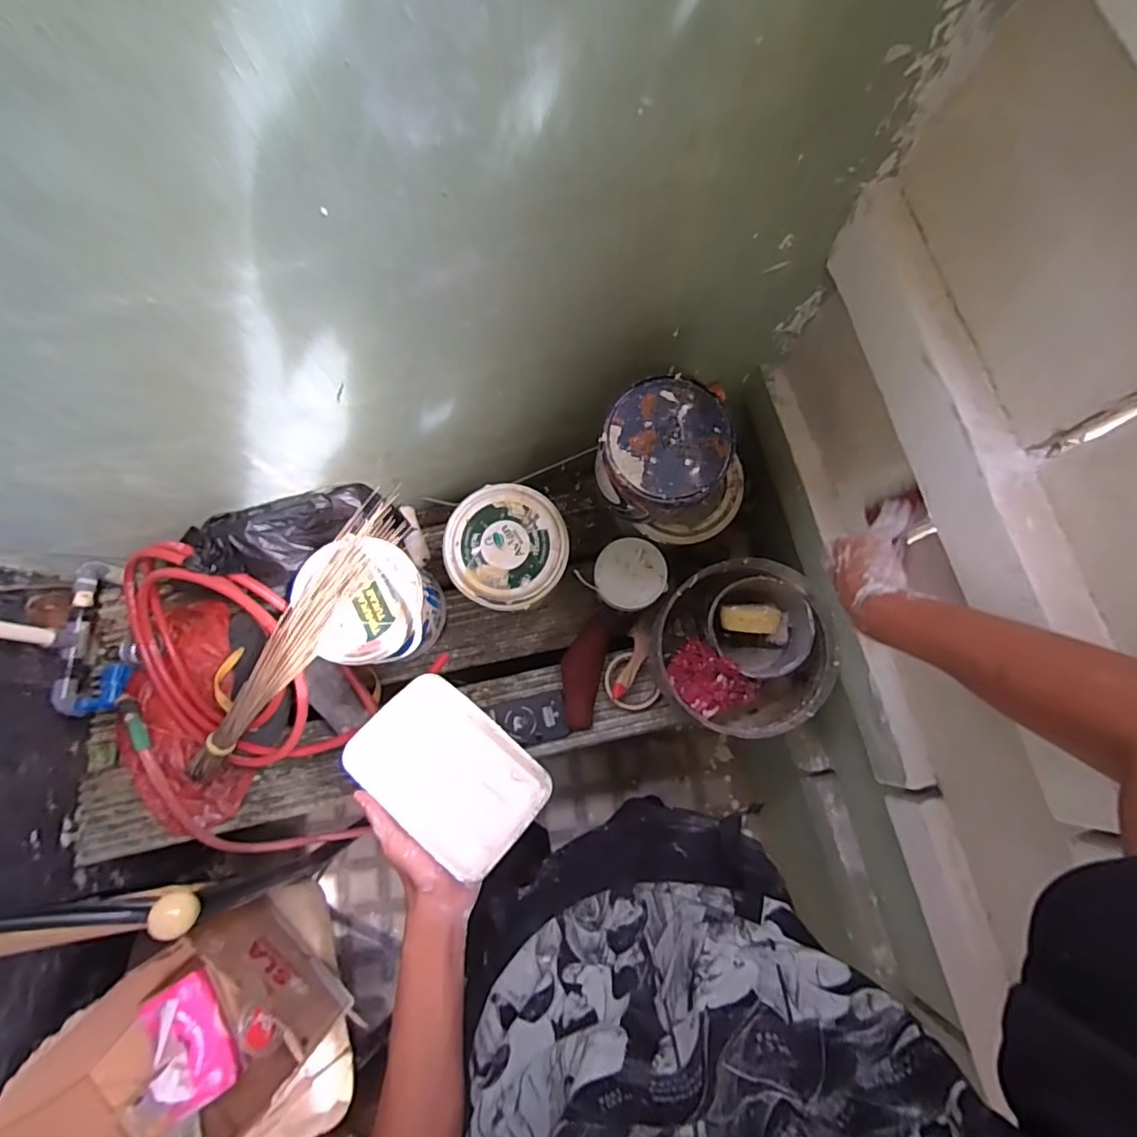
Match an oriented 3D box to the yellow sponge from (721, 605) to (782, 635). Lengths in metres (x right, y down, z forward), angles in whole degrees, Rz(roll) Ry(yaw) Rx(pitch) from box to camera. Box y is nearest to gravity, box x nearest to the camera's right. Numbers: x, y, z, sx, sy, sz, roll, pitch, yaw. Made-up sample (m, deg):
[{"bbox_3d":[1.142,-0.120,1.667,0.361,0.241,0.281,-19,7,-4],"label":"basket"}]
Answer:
[{"bbox_3d":[0.264,0.073,0.807,0.079,0.031,0.041,4,75,2],"label":"yellow sponge"}]

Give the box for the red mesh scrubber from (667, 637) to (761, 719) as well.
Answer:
[{"bbox_3d":[0.207,0.168,0.827,0.124,0.055,0.087,40,80,11],"label":"red mesh scrubber"}]

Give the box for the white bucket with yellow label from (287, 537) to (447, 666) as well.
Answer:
[{"bbox_3d":[-0.301,0.071,0.886,0.173,0.212,0.166,0,75,1],"label":"white bucket with yellow label"}]

